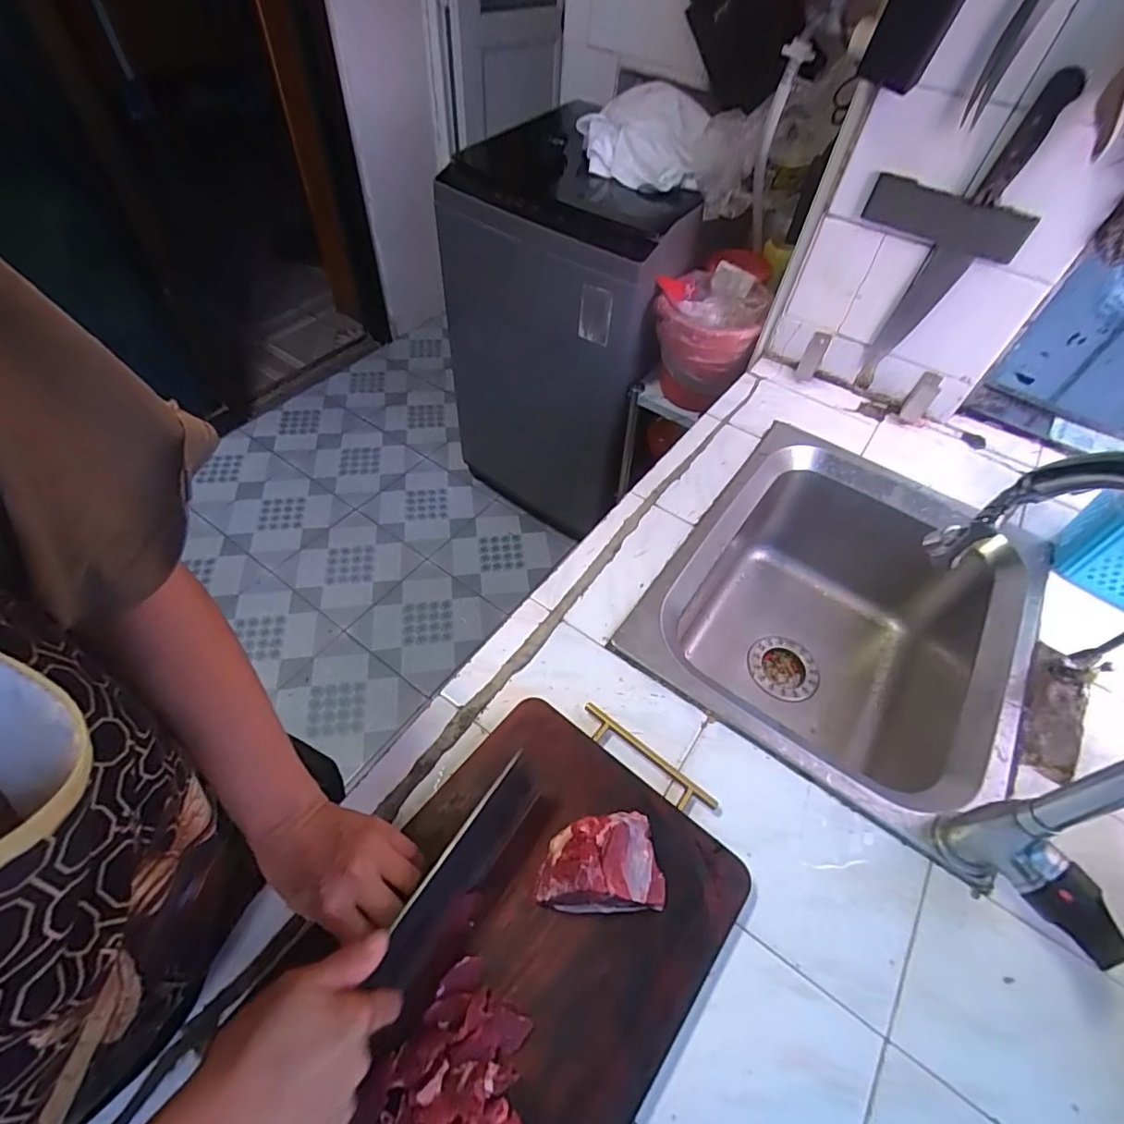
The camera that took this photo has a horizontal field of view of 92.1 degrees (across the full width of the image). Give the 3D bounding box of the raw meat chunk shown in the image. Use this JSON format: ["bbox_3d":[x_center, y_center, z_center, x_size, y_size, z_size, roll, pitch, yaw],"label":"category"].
[{"bbox_3d":[0.030,0.240,0.430,0.097,0.048,0.065,-3,54,-7],"label":"raw meat chunk"}]

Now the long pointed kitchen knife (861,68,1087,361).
[{"bbox_3d":[0.518,-0.418,0.713,0.051,0.344,0.018,38,60,21],"label":"long pointed kitchen knife"}]

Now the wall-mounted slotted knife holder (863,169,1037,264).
[{"bbox_3d":[0.503,-0.452,0.711,0.193,0.055,0.024,33,58,18],"label":"wall-mounted slotted knife holder"}]

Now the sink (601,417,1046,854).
[{"bbox_3d":[0.342,0.098,0.737,0.389,0.229,0.472,32,58,17],"label":"sink"}]

